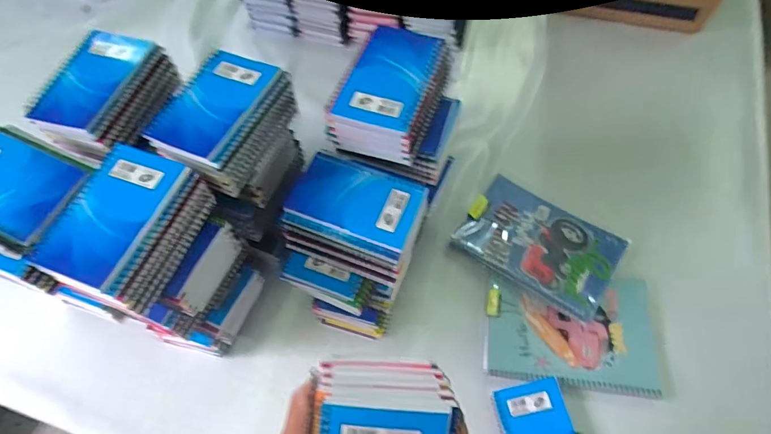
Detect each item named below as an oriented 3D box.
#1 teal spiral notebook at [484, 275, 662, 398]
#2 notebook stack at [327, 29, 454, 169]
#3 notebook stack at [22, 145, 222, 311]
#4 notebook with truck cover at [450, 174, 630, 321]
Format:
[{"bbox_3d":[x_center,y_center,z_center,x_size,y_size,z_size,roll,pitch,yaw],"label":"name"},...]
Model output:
[{"bbox_3d":[0.244,0.150,0.602,0.215,0.011,0.138,3,64,5],"label":"teal spiral notebook"},{"bbox_3d":[0.006,-0.133,0.485,0.096,0.054,0.136,21,67,13],"label":"notebook stack"},{"bbox_3d":[-0.239,0.007,0.425,0.095,0.060,0.129,21,67,13],"label":"notebook stack"},{"bbox_3d":[0.223,0.034,0.656,0.209,0.020,0.151,34,70,18],"label":"notebook with truck cover"}]

